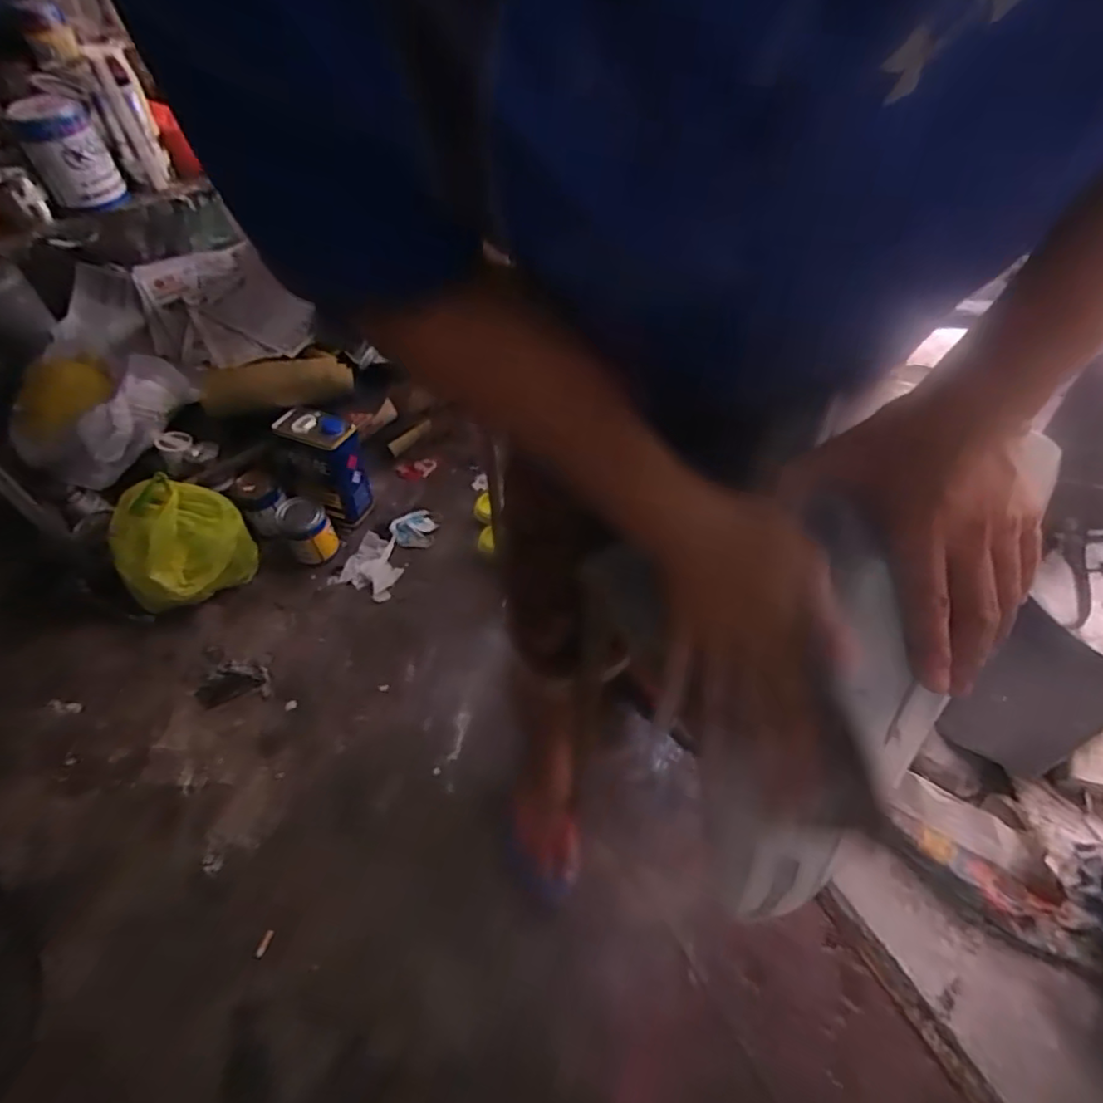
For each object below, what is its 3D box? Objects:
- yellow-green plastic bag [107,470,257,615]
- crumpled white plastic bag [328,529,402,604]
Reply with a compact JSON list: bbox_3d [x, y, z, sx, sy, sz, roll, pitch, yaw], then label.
[{"bbox_3d":[-0.794,-0.016,1.311,0.232,0.218,0.207,-11,53,-6],"label":"yellow-green plastic bag"},{"bbox_3d":[-0.416,0.031,1.436,0.147,0.009,0.171,17,57,14],"label":"crumpled white plastic bag"}]

